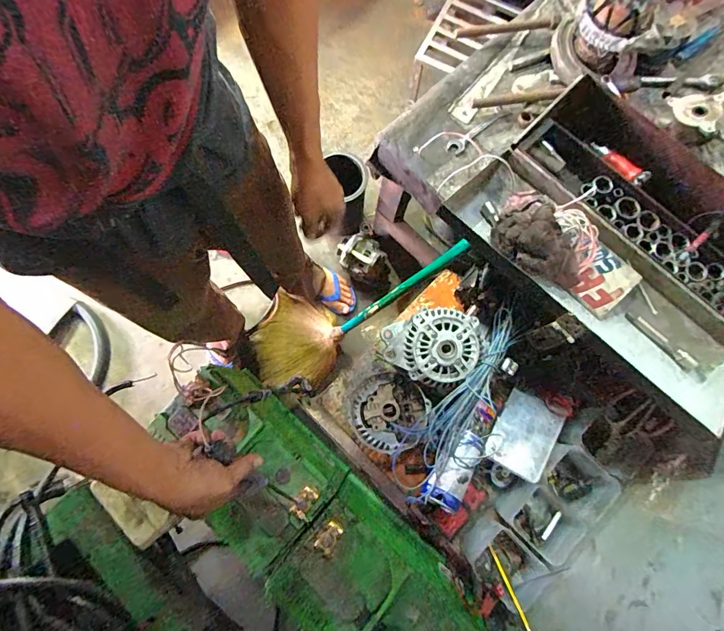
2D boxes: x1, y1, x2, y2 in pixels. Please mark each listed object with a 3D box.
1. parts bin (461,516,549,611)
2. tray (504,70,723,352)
[{"bbox_3d":[0.232,0.406,0.662,0.119,0.073,0.092,44,80,8],"label":"parts bin"},{"bbox_3d":[0.491,-0.184,0.675,0.257,0.074,0.477,-44,82,-10],"label":"tray"}]

